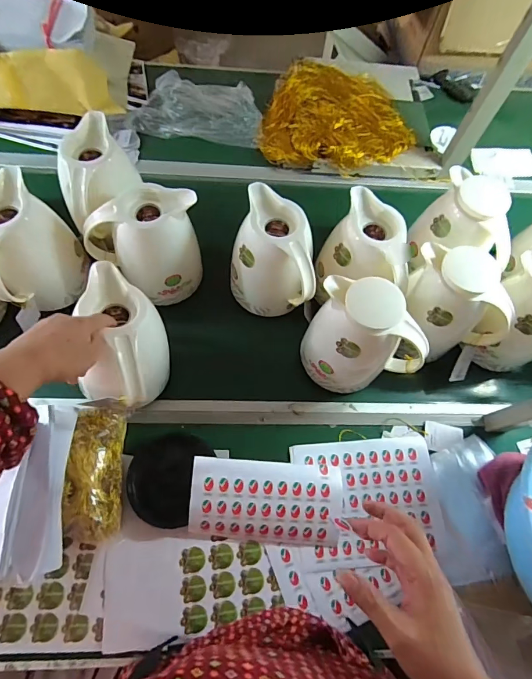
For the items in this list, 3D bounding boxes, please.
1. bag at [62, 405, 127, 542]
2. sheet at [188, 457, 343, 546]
[{"bbox_3d":[-0.242,0.189,0.572,0.057,0.072,0.181,-3,68,-4],"label":"bag"},{"bbox_3d":[0.002,0.247,0.598,0.226,0.019,0.116,6,87,-7],"label":"sheet"}]

